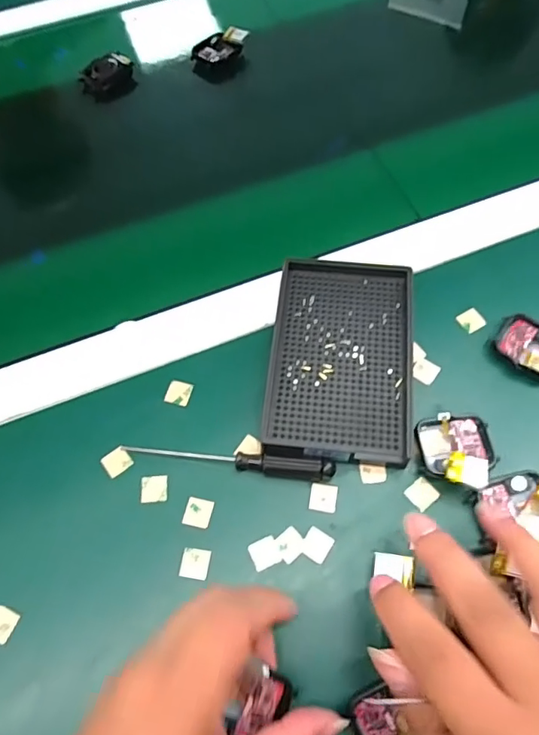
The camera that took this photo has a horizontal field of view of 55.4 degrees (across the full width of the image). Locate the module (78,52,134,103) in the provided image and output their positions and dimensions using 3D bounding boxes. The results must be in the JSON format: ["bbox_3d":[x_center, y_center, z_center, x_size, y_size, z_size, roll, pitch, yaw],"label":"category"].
[{"bbox_3d":[-0.159,-0.285,0.504,0.034,0.019,0.054,37,71,17],"label":"module"}]

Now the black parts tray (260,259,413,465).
[{"bbox_3d":[0.047,-0.007,0.339,0.089,0.020,0.141,6,65,4],"label":"black parts tray"}]

